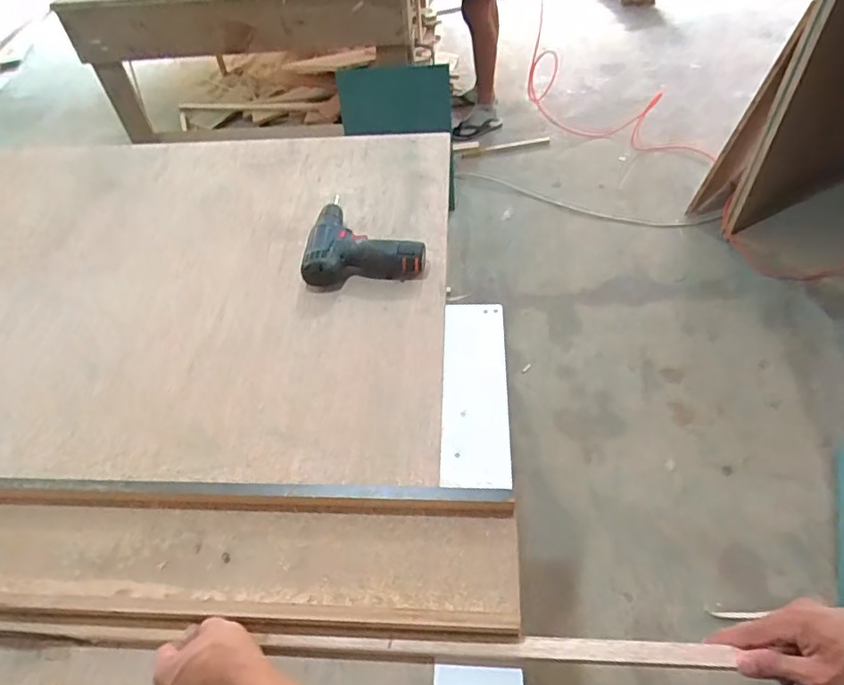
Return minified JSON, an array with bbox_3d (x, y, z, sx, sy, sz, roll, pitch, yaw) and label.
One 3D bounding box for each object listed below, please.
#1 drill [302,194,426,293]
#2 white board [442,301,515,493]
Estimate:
[{"bbox_3d":[-0.086,-0.157,0.908,0.188,0.051,0.163,3,50,7],"label":"drill"},{"bbox_3d":[0.070,0.058,0.754,0.083,0.011,0.286,0,50,5],"label":"white board"}]

